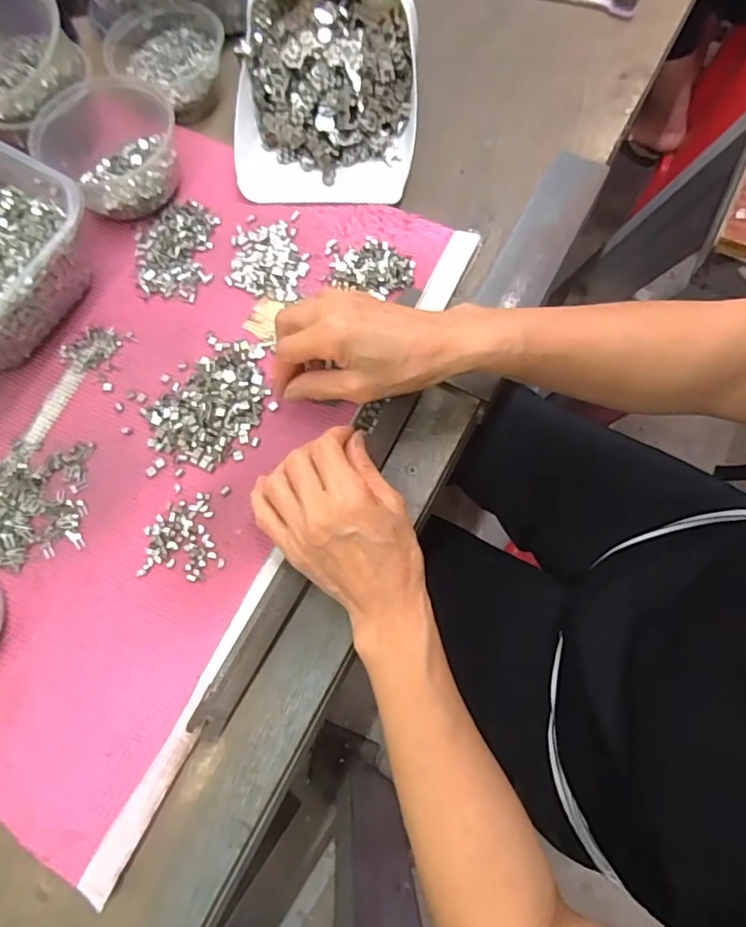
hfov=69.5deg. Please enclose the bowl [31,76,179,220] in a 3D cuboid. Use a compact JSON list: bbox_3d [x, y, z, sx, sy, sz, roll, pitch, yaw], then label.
[{"bbox_3d":[-0.215,-0.271,0.461,0.106,0.052,0.109,-1,73,2],"label":"bowl"}]

